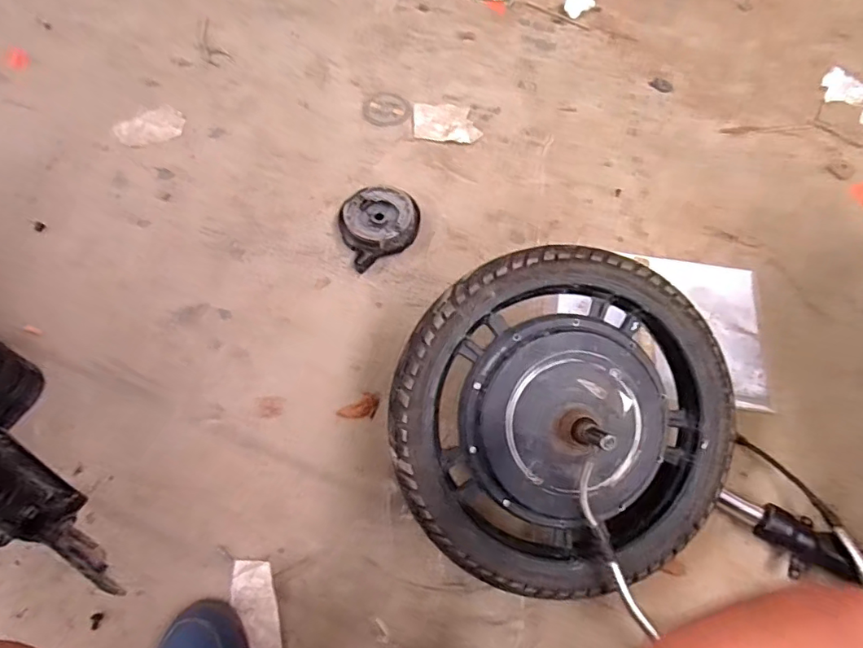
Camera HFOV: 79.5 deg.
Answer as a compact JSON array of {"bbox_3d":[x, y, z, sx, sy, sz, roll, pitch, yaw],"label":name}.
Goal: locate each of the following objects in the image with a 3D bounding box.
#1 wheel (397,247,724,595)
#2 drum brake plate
[{"bbox_3d":[0.148,0.104,0.576,0.369,0.136,0.369,0,90,-2],"label":"wheel"},{"bbox_3d":[-0.081,-0.156,0.801,0.130,0.039,0.117,-27,65,-15],"label":"drum brake plate"}]

